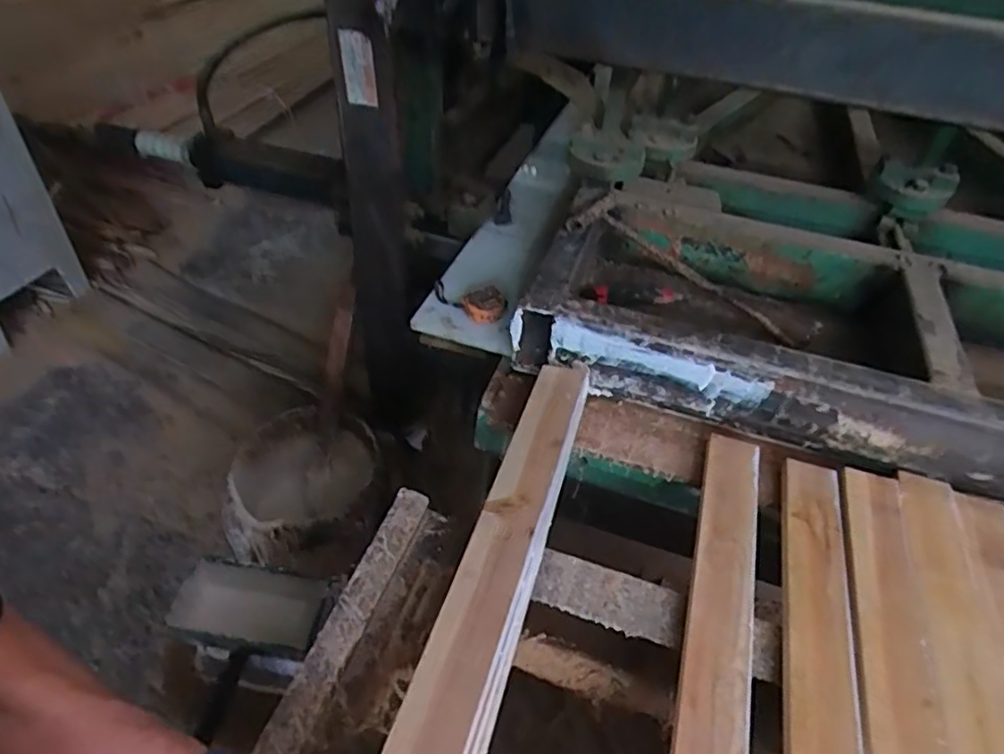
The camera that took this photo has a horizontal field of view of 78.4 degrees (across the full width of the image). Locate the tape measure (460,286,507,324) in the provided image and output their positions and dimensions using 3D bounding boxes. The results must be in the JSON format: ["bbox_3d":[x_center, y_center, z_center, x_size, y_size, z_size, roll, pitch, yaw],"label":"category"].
[{"bbox_3d":[-0.025,-0.101,0.858,0.049,0.033,0.047,-17,50,-22],"label":"tape measure"}]

